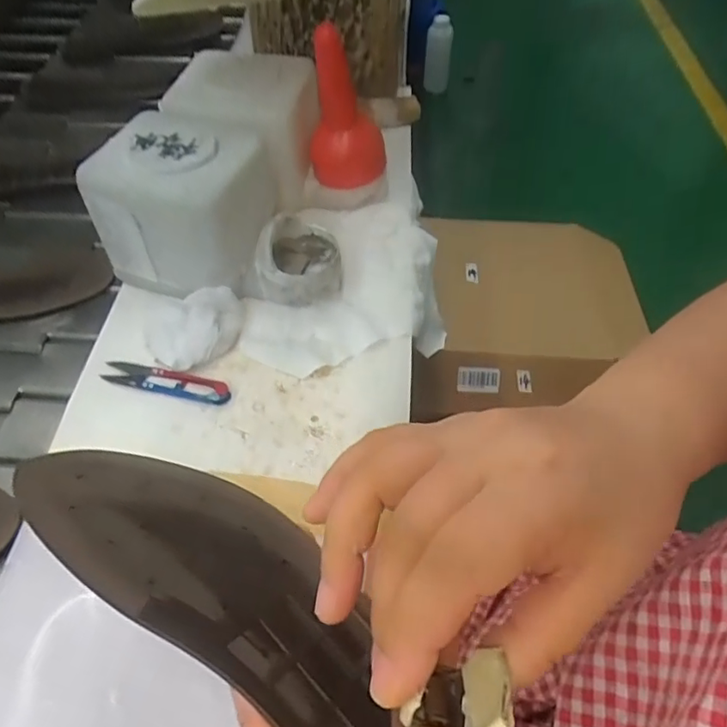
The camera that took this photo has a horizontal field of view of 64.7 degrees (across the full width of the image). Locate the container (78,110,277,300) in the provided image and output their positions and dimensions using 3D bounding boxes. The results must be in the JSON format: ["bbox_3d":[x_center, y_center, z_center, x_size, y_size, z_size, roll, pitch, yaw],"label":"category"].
[{"bbox_3d":[-0.146,-0.134,0.476,0.117,0.107,0.106,12,52,11],"label":"container"}]

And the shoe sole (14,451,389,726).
[{"bbox_3d":[-0.036,0.112,0.232,0.250,0.028,0.080,35,28,17],"label":"shoe sole"}]

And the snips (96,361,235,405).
[{"bbox_3d":[-0.151,0.014,0.437,0.102,0.007,0.019,11,51,10],"label":"snips"}]

